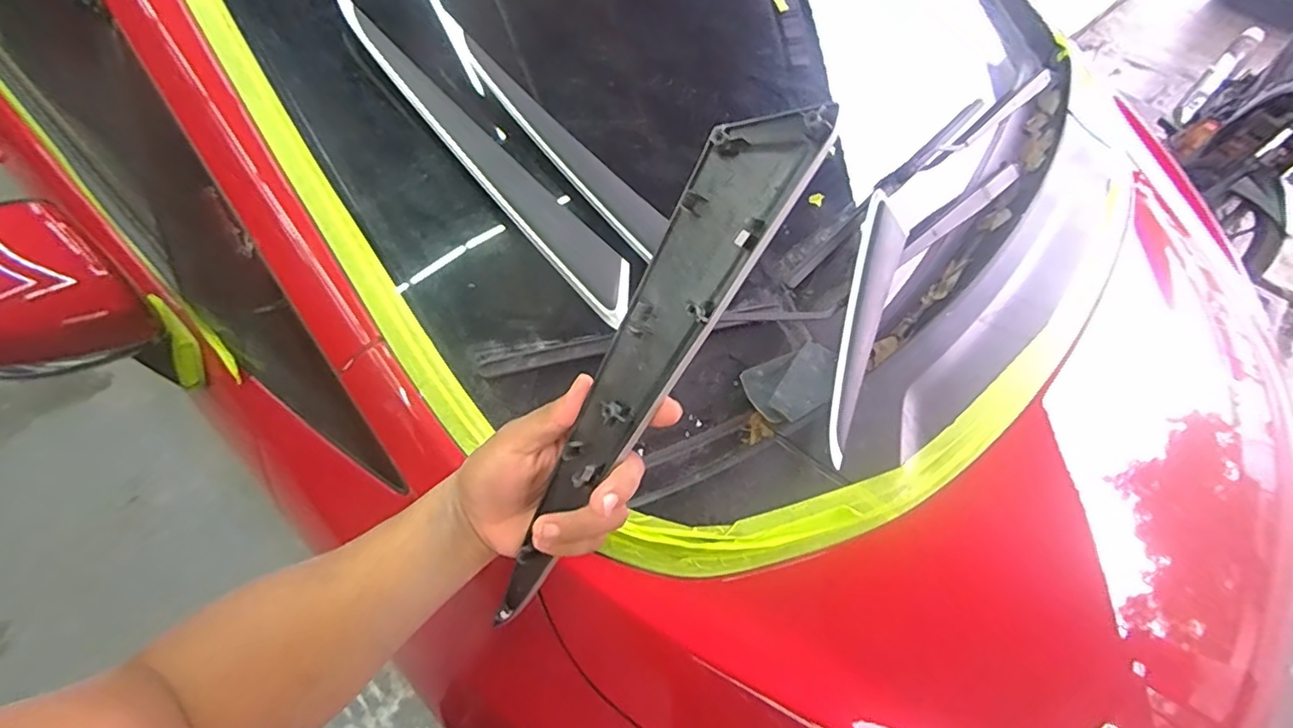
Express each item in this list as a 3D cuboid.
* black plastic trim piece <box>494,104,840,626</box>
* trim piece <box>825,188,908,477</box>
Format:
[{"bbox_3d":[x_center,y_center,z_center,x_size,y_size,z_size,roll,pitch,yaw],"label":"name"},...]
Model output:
[{"bbox_3d":[-0.010,0.013,0.347,0.052,0.343,0.021,36,16,20],"label":"black plastic trim piece"},{"bbox_3d":[0.246,-0.058,0.675,0.055,0.045,0.387,20,54,9],"label":"trim piece"}]

